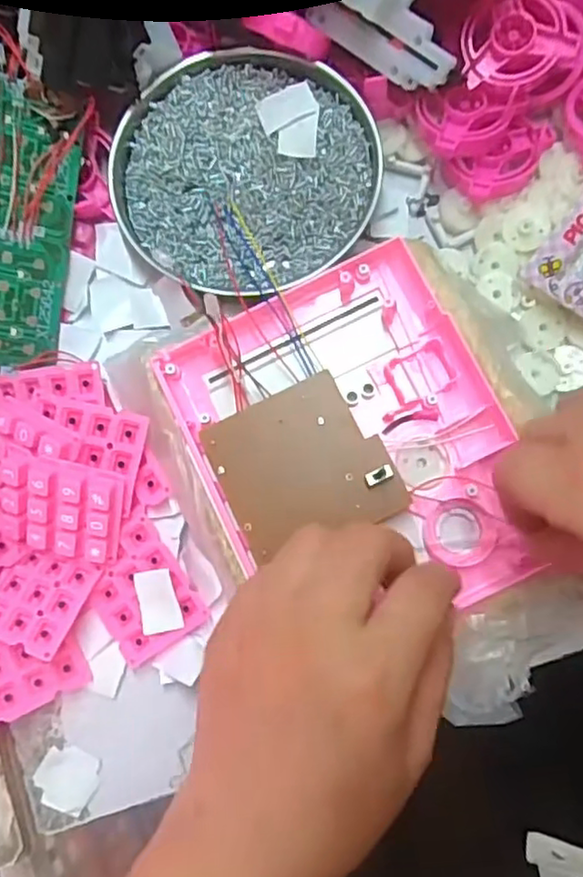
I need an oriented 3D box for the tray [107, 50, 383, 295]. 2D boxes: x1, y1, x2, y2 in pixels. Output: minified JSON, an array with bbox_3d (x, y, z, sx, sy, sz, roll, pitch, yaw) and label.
[{"bbox_3d":[-0.024,-0.142,0.346,0.132,0.018,0.127,-27,82,0],"label":"tray"}]

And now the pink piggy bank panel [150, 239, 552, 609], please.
[{"bbox_3d":[0.029,0.005,0.304,0.132,0.027,0.158,-26,90,1],"label":"pink piggy bank panel"}]

